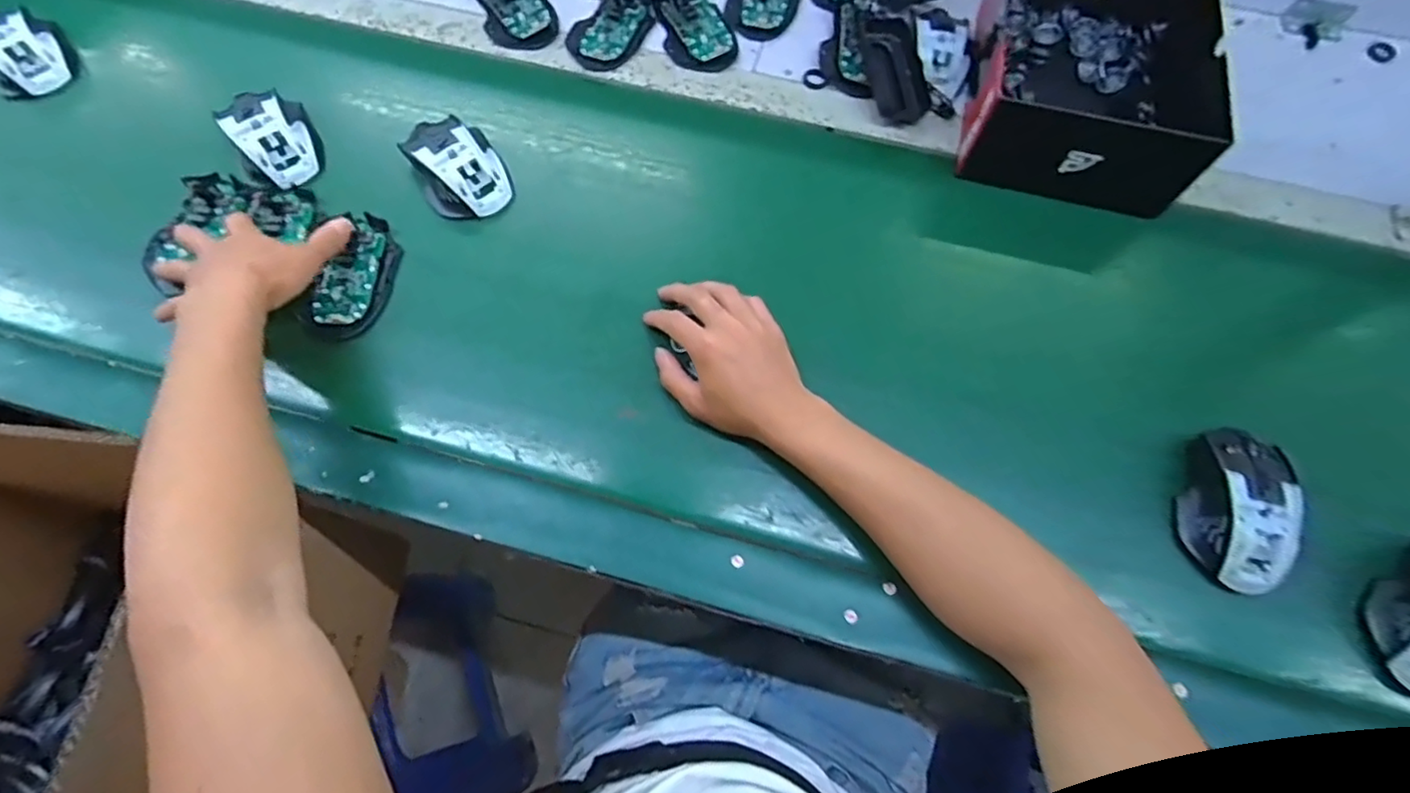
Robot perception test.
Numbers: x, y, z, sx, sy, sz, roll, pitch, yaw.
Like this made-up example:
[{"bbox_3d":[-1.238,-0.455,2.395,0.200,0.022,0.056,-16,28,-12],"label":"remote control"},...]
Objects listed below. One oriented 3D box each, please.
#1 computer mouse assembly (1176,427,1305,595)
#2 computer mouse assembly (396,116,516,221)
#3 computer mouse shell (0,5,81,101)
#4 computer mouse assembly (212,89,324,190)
[{"bbox_3d":[0.383,0.078,0.443,0.062,0.035,0.113,15,69,6],"label":"computer mouse assembly"},{"bbox_3d":[-0.222,-0.209,0.553,0.072,0.032,0.102,-32,72,-13],"label":"computer mouse assembly"},{"bbox_3d":[-0.659,-0.334,0.599,0.071,0.035,0.085,-41,74,-15],"label":"computer mouse shell"},{"bbox_3d":[-0.388,-0.235,0.562,0.071,0.036,0.094,-36,72,-14],"label":"computer mouse assembly"}]

